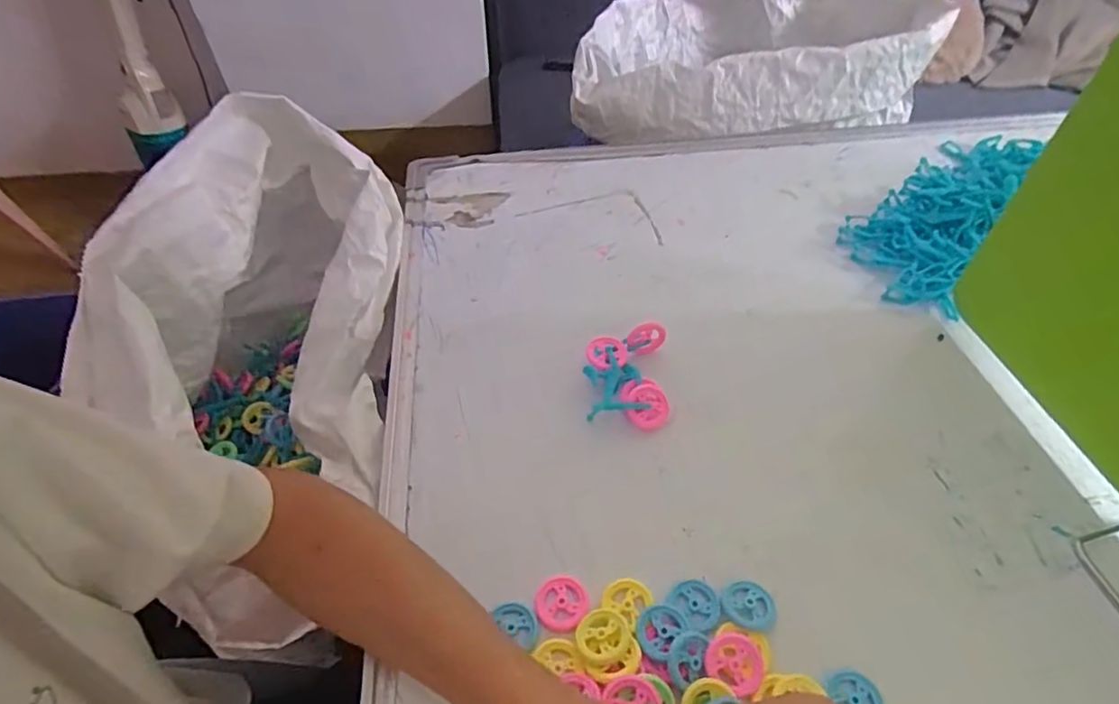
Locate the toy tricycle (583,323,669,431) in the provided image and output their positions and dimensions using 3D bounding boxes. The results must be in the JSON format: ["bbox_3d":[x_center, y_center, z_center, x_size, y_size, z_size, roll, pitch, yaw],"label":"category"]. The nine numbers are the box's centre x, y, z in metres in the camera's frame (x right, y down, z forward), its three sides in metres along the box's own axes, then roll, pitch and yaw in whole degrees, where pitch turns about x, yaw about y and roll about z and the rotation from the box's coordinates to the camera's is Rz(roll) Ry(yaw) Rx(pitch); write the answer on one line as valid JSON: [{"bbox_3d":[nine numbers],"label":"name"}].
[{"bbox_3d":[0.048,0.016,0.434,0.056,0.024,0.075,2,49,2],"label":"toy tricycle"}]

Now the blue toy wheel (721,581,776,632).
[{"bbox_3d":[0.105,0.141,0.339,0.027,0.005,0.027,0,49,0],"label":"blue toy wheel"}]

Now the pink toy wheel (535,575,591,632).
[{"bbox_3d":[0.002,0.141,0.342,0.030,0.005,0.029,0,49,0],"label":"pink toy wheel"}]

